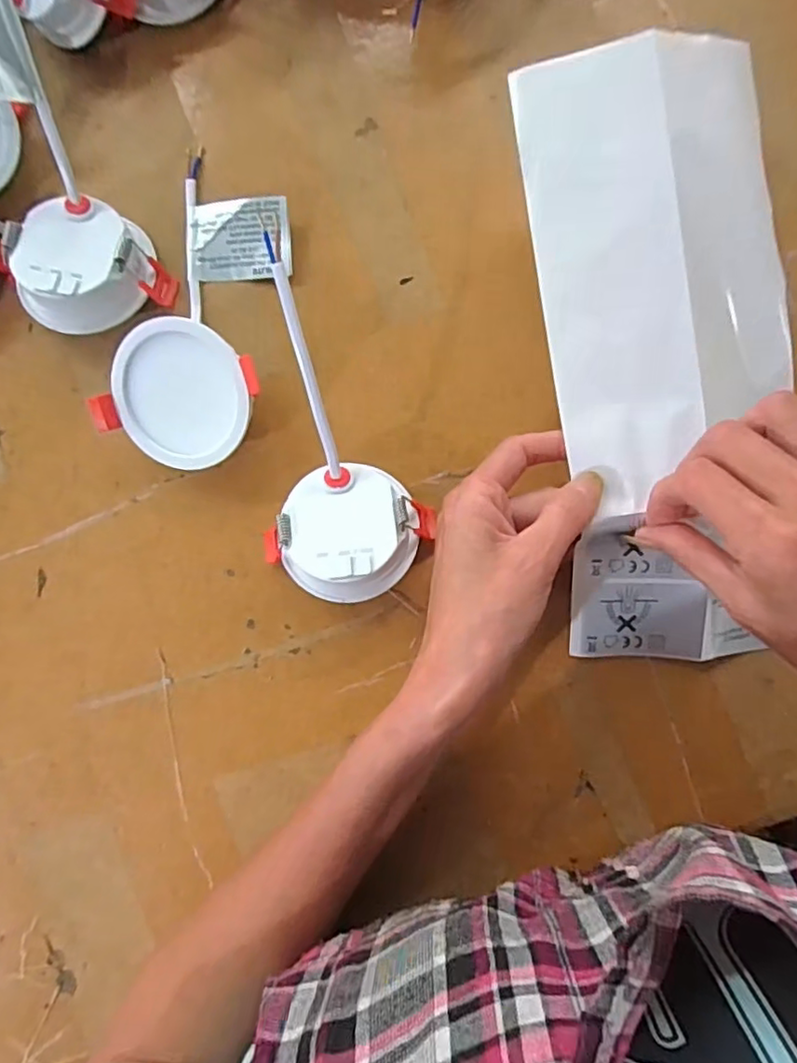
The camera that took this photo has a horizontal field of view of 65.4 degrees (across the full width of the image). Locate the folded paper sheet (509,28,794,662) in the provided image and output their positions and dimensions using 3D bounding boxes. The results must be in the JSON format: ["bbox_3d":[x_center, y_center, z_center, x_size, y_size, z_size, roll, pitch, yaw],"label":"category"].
[{"bbox_3d":[0.133,-0.079,0.297,0.120,0.025,0.286,-8,96,-2],"label":"folded paper sheet"}]

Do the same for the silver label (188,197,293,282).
[{"bbox_3d":[-0.086,-0.157,0.331,0.056,0.011,0.039,1,89,2],"label":"silver label"}]

